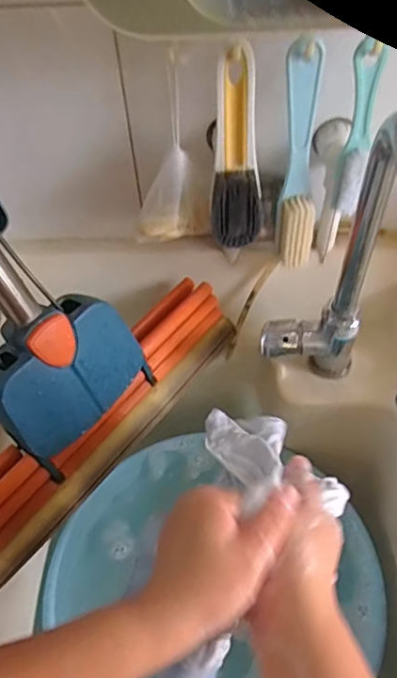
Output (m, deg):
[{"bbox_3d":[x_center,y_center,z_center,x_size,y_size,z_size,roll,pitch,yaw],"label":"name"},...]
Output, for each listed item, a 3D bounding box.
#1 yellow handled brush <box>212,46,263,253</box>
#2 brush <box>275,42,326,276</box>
[{"bbox_3d":[0.036,-0.166,0.487,0.047,0.181,0.031,-1,51,2],"label":"yellow handled brush"},{"bbox_3d":[0.096,-0.160,0.500,0.035,0.217,0.026,0,51,3],"label":"brush"}]

